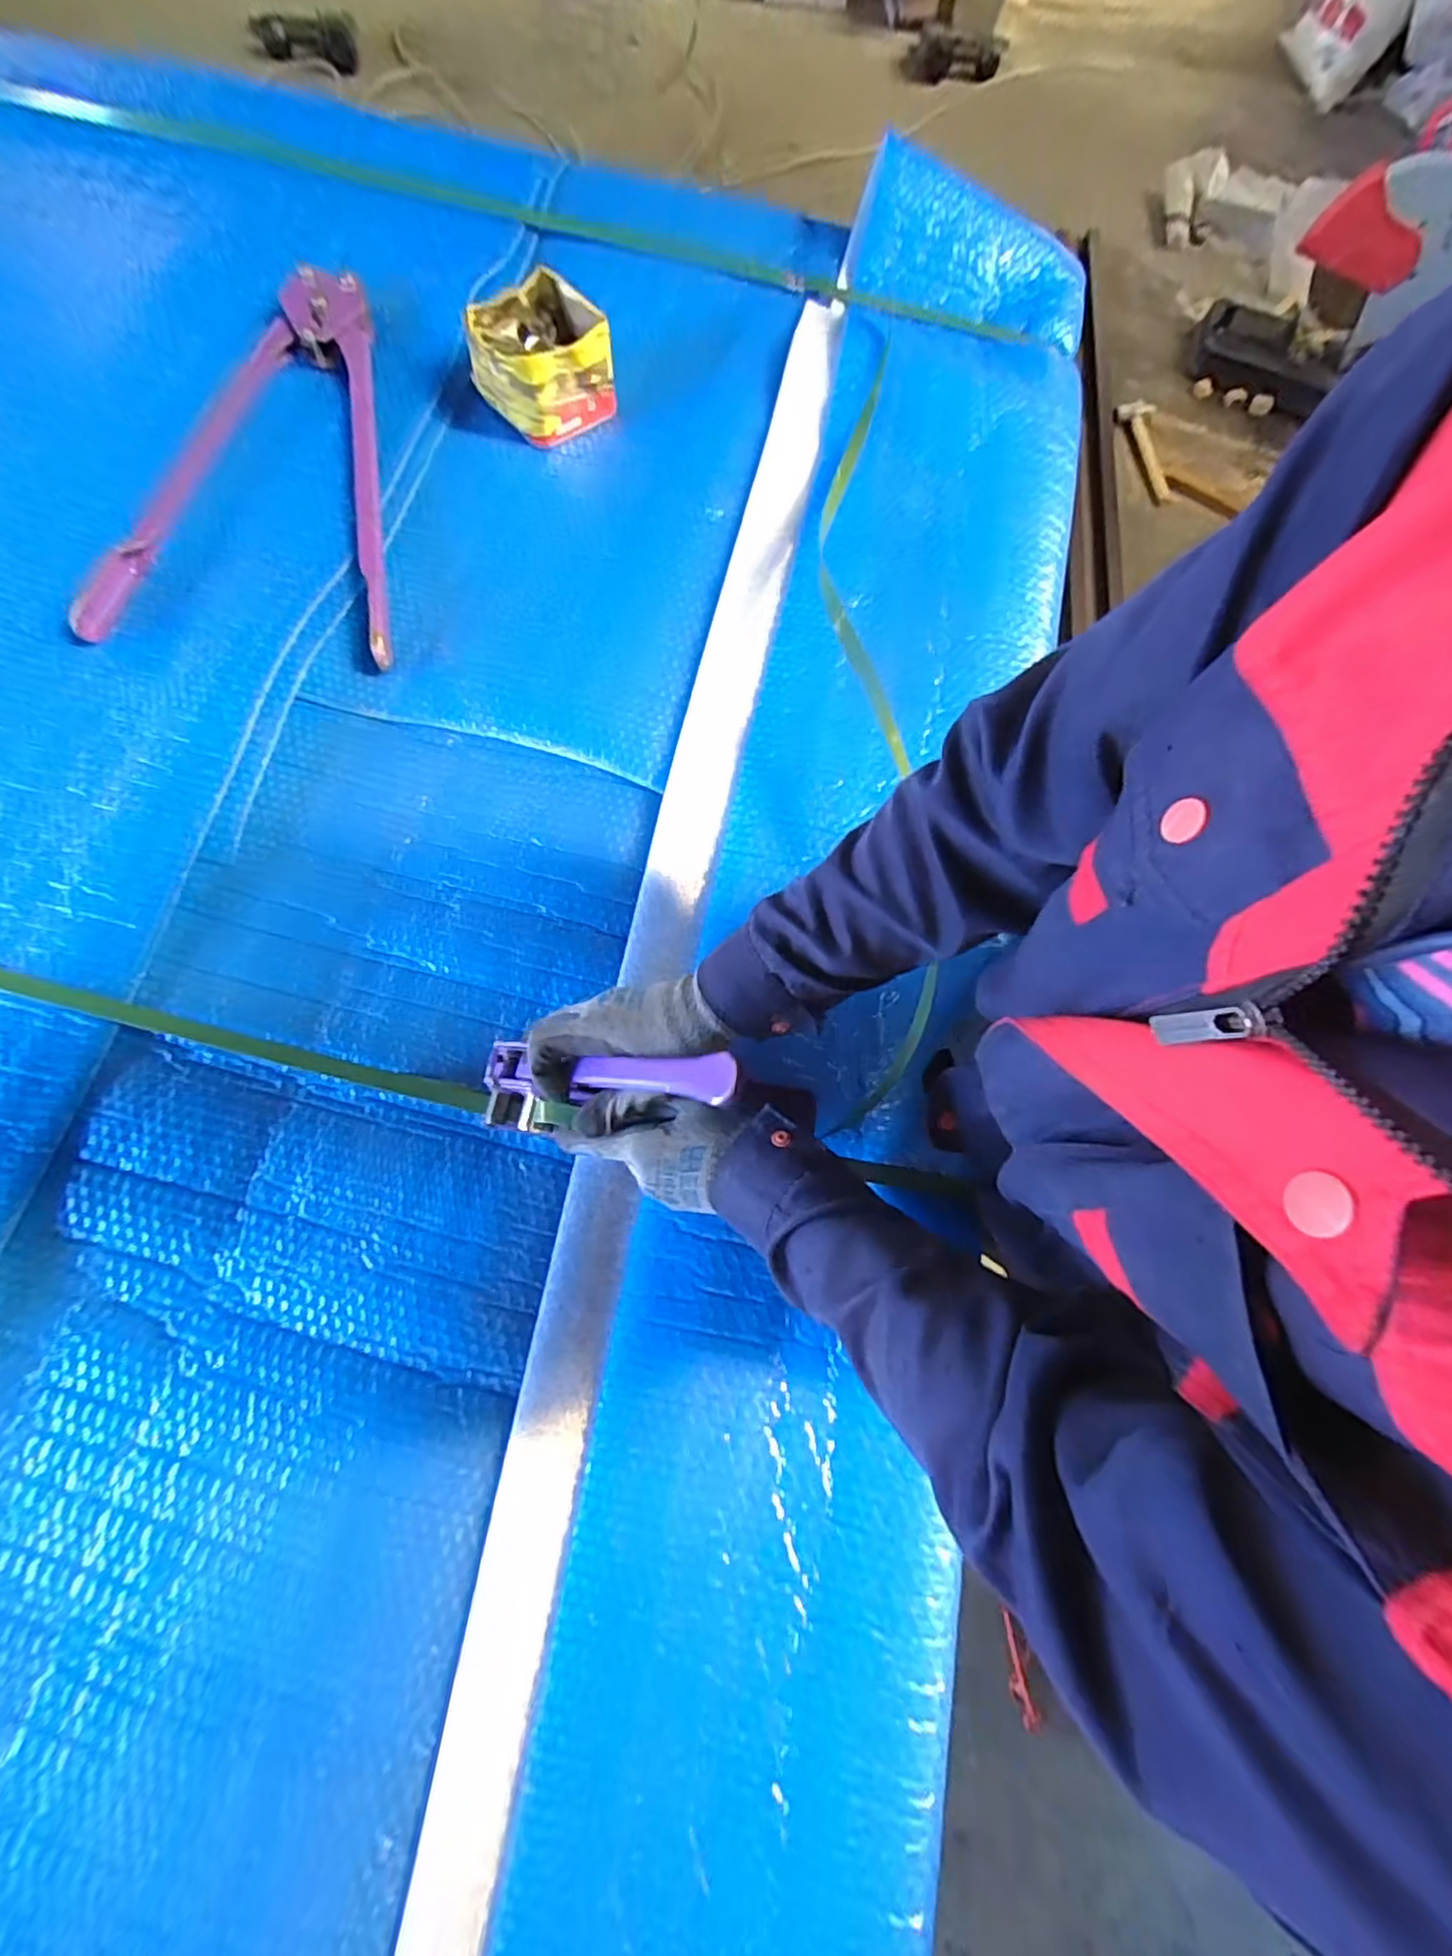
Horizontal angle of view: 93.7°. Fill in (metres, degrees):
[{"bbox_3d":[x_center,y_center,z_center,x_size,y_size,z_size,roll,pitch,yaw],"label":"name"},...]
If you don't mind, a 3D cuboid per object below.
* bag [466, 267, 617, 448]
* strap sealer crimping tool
[{"bbox_3d":[-0.202,-0.668,0.741,0.134,0.075,0.131,-39,81,-13],"label":"bag"},{"bbox_3d":[-0.459,-0.553,0.701,0.281,0.039,0.497,2,73,-2],"label":"strap sealer crimping tool"}]

